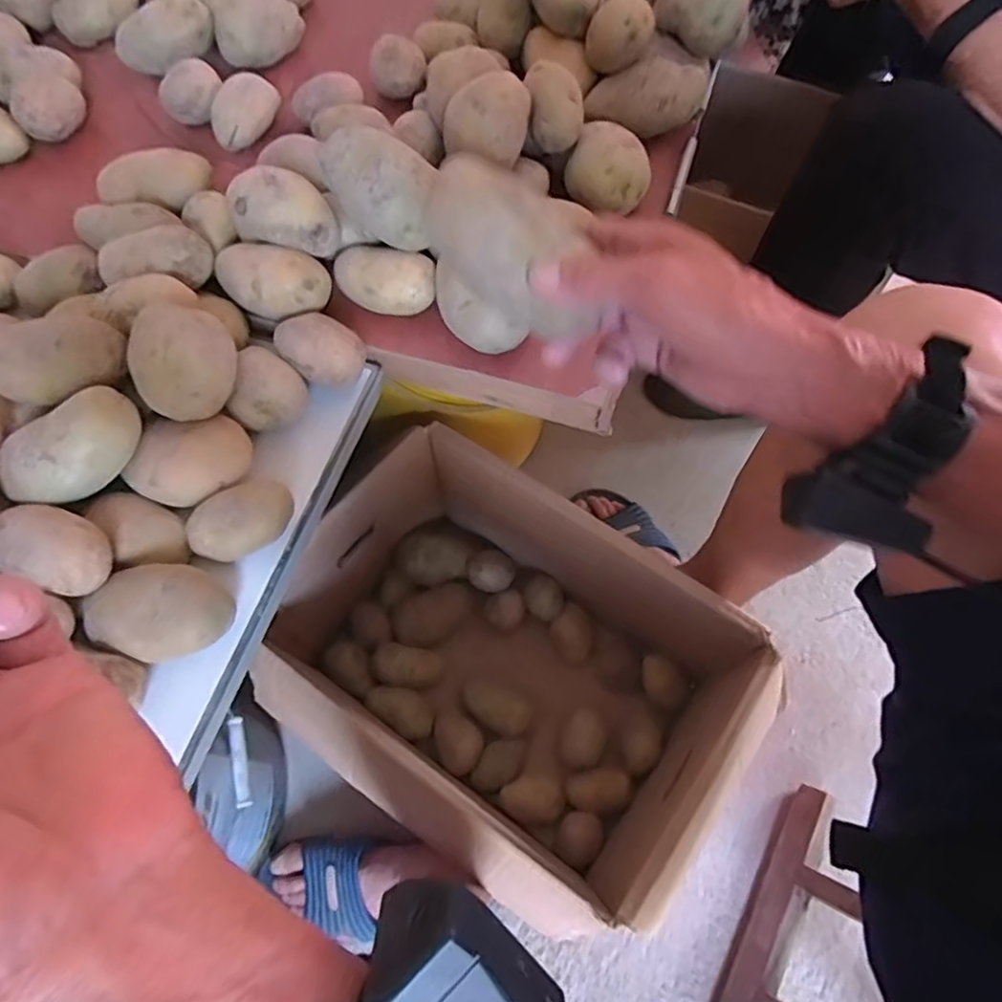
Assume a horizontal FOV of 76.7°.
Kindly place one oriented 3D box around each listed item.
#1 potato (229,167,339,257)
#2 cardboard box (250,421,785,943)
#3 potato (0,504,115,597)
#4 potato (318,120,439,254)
[{"bbox_3d":[-0.158,-0.211,0.462,0.073,0.044,0.037,14,65,7],"label":"potato"},{"bbox_3d":[0.008,0.172,0.660,0.419,0.230,0.281,33,68,15],"label":"cardboard box"},{"bbox_3d":[-0.266,0.029,0.379,0.067,0.035,0.044,17,65,8],"label":"potato"},{"bbox_3d":[-0.086,-0.224,0.469,0.095,0.064,0.055,32,68,15],"label":"potato"}]

